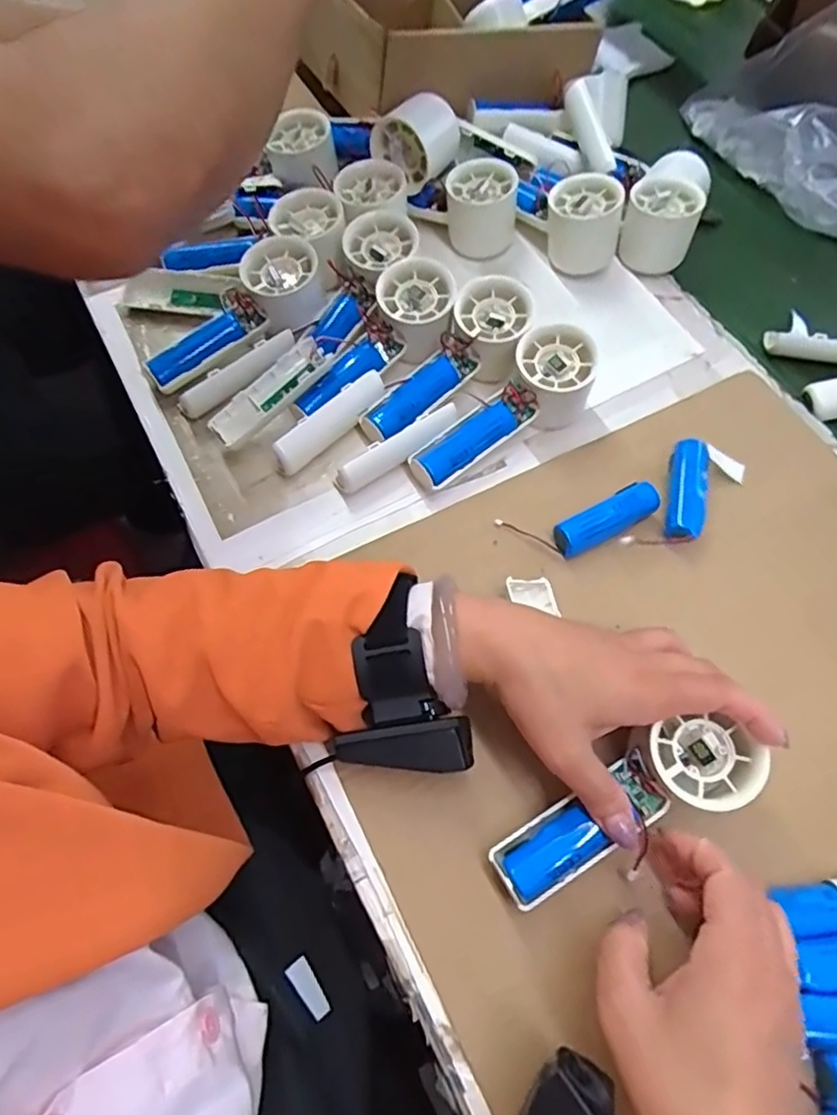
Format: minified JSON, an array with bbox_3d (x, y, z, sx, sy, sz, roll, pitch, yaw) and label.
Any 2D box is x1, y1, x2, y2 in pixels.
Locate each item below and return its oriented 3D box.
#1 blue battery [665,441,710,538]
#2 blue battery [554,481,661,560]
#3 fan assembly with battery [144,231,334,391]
[{"bbox_3d":[0.182,-0.044,0.427,0.026,0.024,0.073,14,65,5],"label":"blue battery"},{"bbox_3d":[0.126,-0.026,0.421,0.075,0.020,0.022,-25,68,-13],"label":"blue battery"},{"bbox_3d":[-0.138,-0.181,0.474,0.148,0.041,0.059,-39,68,-3],"label":"fan assembly with battery"}]

